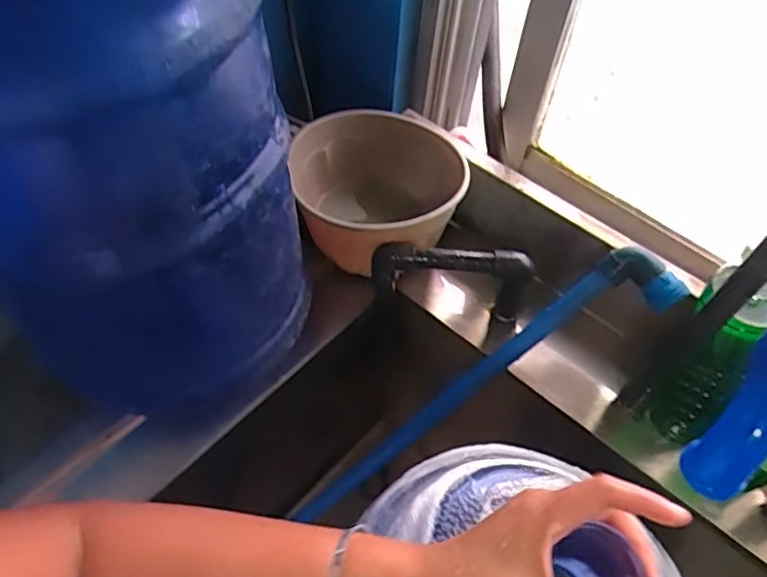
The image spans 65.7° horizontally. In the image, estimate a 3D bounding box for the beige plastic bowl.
[{"bbox_3d":[-0.010,-0.090,0.650,0.173,0.132,0.161,2,54,-3],"label":"beige plastic bowl"}]

